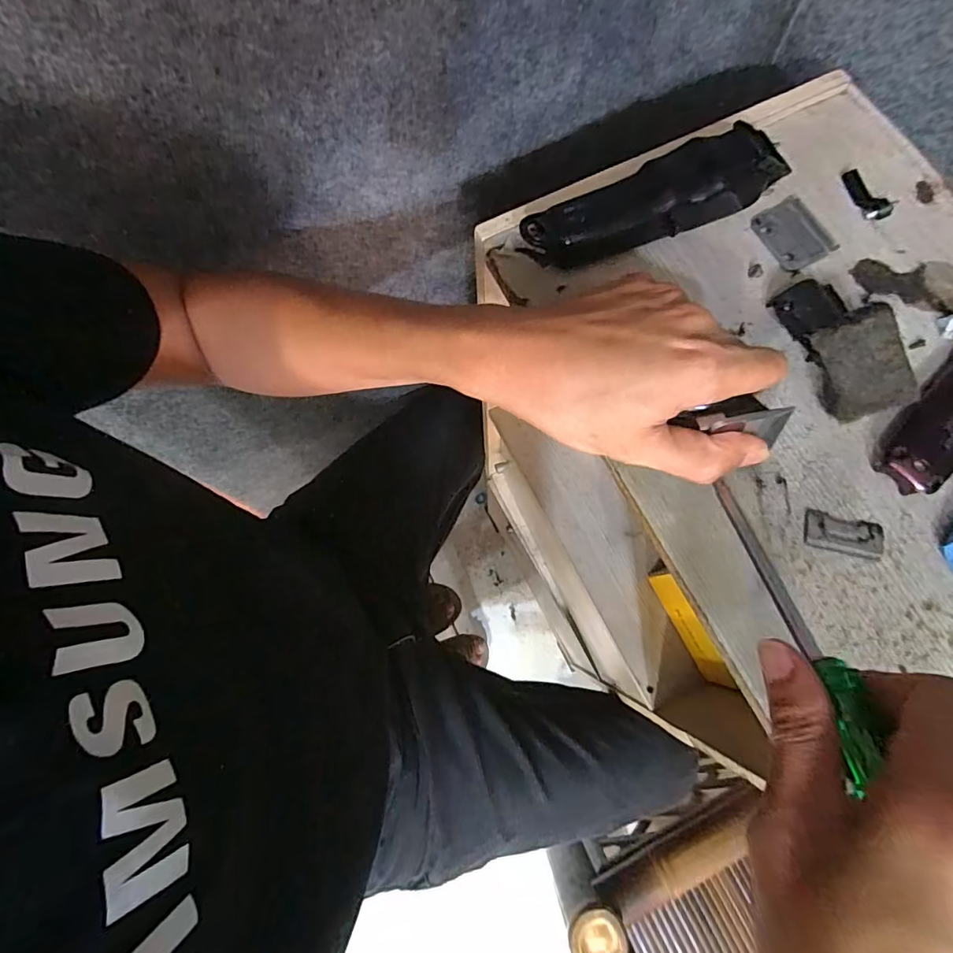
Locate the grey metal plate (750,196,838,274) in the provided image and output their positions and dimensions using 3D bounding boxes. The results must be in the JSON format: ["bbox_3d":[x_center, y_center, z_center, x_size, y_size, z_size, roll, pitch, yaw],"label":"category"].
[{"bbox_3d":[0.214,-0.164,0.339,0.037,0.005,0.048,-25,77,-6],"label":"grey metal plate"}]

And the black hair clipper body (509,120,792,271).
[{"bbox_3d":[0.110,-0.176,0.322,0.161,0.034,0.045,-23,76,-6],"label":"black hair clipper body"}]

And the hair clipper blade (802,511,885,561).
[{"bbox_3d":[0.207,0.033,0.282,0.041,0.004,0.021,14,76,4],"label":"hair clipper blade"}]

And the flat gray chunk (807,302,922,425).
[{"bbox_3d":[0.223,-0.064,0.290,0.043,0.007,0.059,-18,95,14],"label":"flat gray chunk"}]

